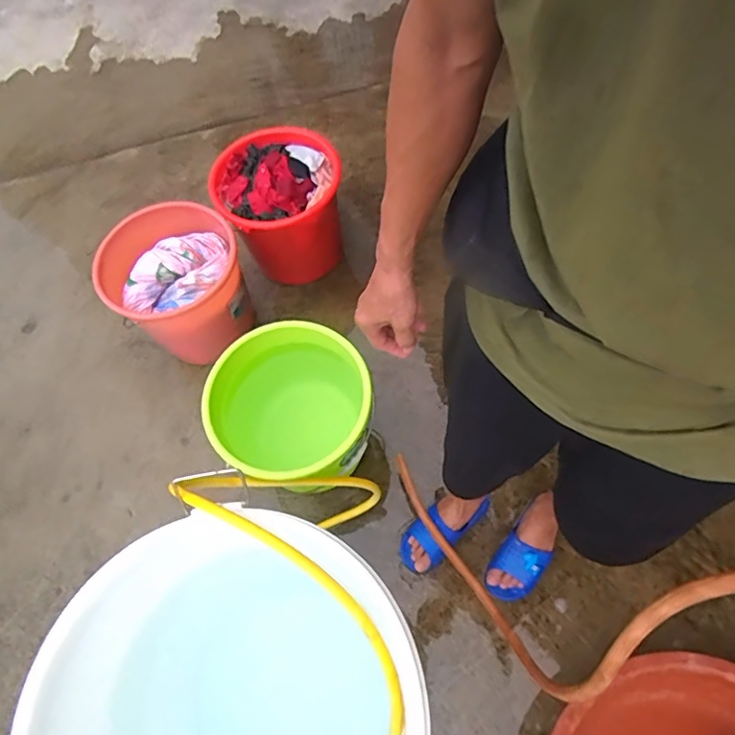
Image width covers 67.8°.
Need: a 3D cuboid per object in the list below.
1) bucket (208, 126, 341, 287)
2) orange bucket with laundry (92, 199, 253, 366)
[{"bbox_3d":[-0.253,-0.454,1.642,0.335,0.374,0.356,-2,63,4],"label":"bucket"},{"bbox_3d":[-0.504,-0.195,1.497,0.333,0.330,0.327,-2,63,4],"label":"orange bucket with laundry"}]

